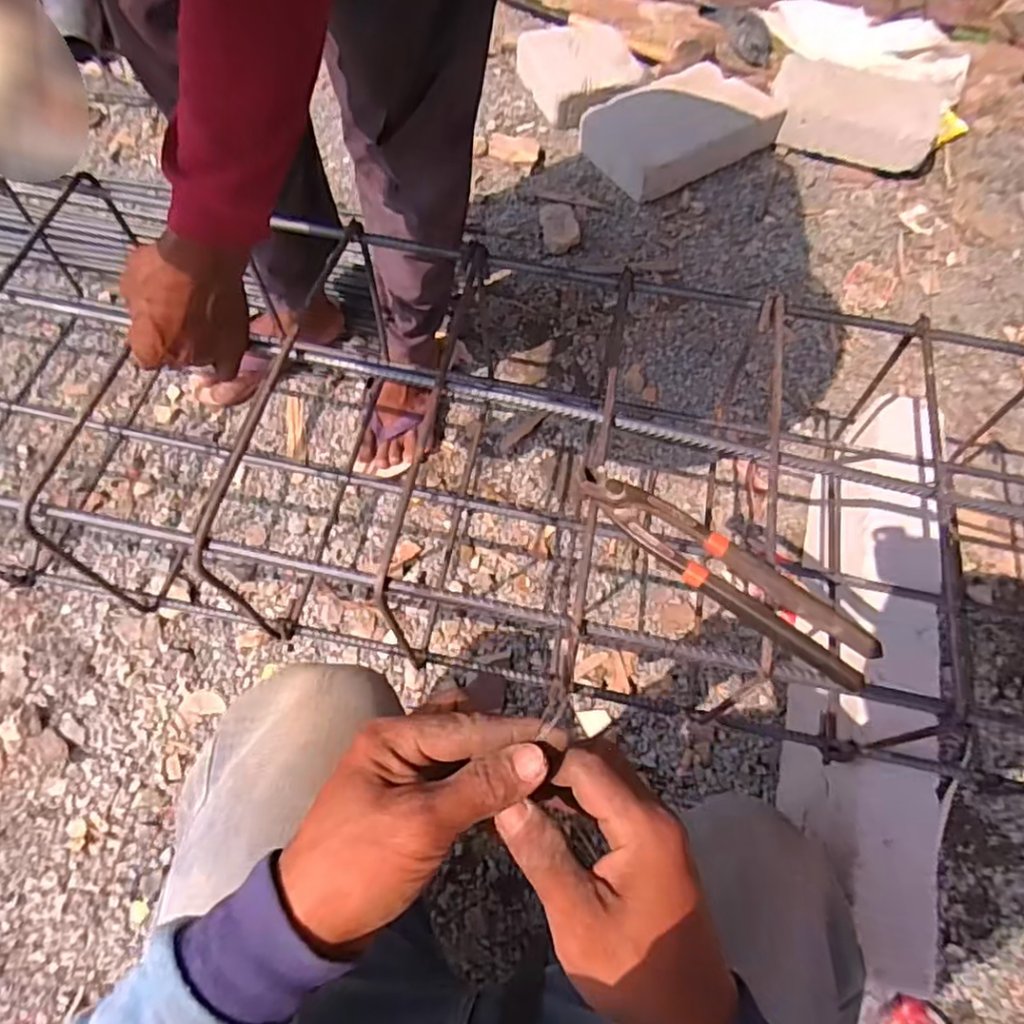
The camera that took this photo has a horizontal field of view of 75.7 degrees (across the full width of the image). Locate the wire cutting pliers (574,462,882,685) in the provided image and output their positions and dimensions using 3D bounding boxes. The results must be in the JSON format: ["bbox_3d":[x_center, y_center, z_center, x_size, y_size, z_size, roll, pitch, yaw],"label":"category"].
[{"bbox_3d":[0.139,0.036,0.443,0.214,0.016,0.041,36,66,14],"label":"wire cutting pliers"}]

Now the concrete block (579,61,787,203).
[{"bbox_3d":[0.312,-0.716,1.219,0.328,0.095,0.212,-28,68,-16],"label":"concrete block"}]

